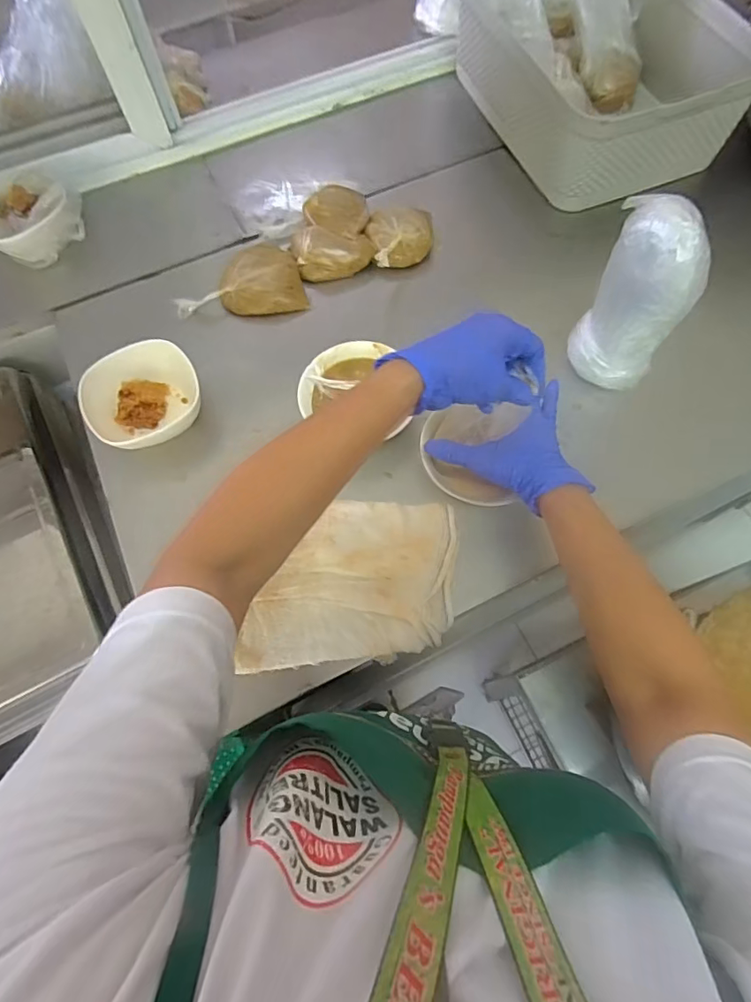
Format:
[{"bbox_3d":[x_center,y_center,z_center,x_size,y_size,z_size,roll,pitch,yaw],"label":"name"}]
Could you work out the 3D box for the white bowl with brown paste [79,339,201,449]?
[{"bbox_3d":[-0.285,-0.124,0.625,0.137,0.059,0.118,-31,70,-10],"label":"white bowl with brown paste"}]

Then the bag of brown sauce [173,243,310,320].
[{"bbox_3d":[-0.193,-0.308,0.721,0.175,0.035,0.102,-11,68,-3],"label":"bag of brown sauce"}]

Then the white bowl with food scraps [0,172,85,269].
[{"bbox_3d":[-0.509,-0.410,0.734,0.104,0.063,0.129,23,70,11],"label":"white bowl with food scraps"}]

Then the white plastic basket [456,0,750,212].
[{"bbox_3d":[0.337,-0.657,0.791,0.278,0.150,0.393,-21,68,-7],"label":"white plastic basket"}]

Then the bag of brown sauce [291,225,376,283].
[{"bbox_3d":[-0.062,-0.361,0.726,0.111,0.042,0.074,-11,68,-3],"label":"bag of brown sauce"}]

